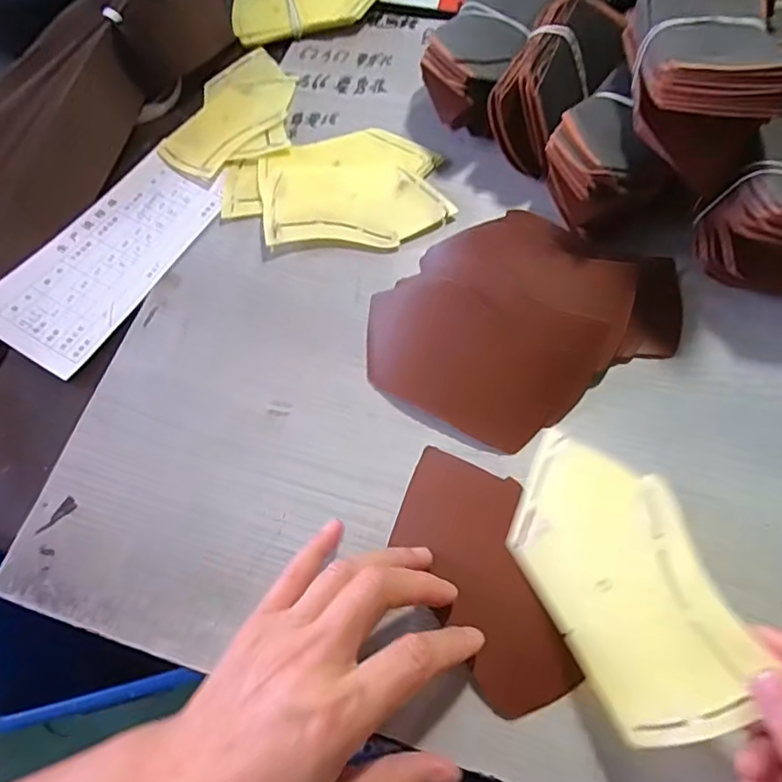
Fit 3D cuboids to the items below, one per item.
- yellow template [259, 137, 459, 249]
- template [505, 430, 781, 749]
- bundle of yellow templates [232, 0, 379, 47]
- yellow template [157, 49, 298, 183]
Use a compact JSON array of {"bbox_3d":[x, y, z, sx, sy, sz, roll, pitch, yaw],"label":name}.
[{"bbox_3d":[-0.030,-0.155,0.417,0.133,0.007,0.111,-10,65,-6],"label":"yellow template"},{"bbox_3d":[0.110,0.089,0.264,0.080,0.004,0.141,-41,57,19],"label":"template"},{"bbox_3d":[-0.076,-0.366,0.506,0.145,0.019,0.083,-16,66,-5],"label":"bundle of yellow templates"},{"bbox_3d":[-0.138,-0.237,0.461,0.088,0.005,0.143,32,70,21],"label":"yellow template"}]

